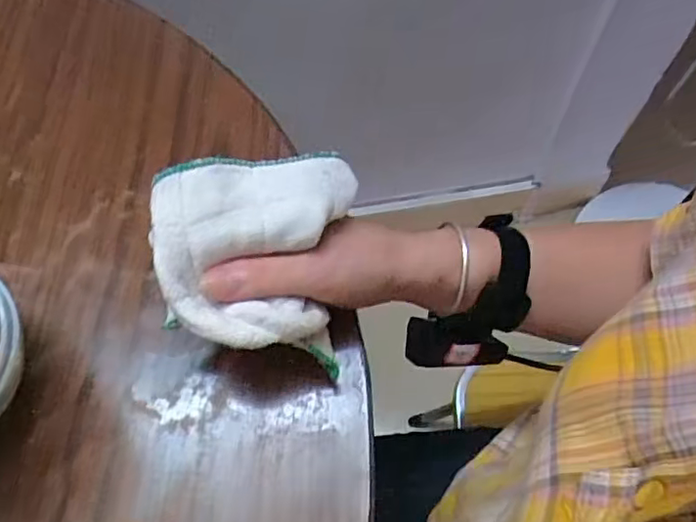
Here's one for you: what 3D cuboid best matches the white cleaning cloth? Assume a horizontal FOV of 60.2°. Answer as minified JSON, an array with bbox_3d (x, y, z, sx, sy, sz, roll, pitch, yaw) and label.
[{"bbox_3d":[-0.050,-0.005,0.316,0.102,0.029,0.110,5,86,-14],"label":"white cleaning cloth"}]

